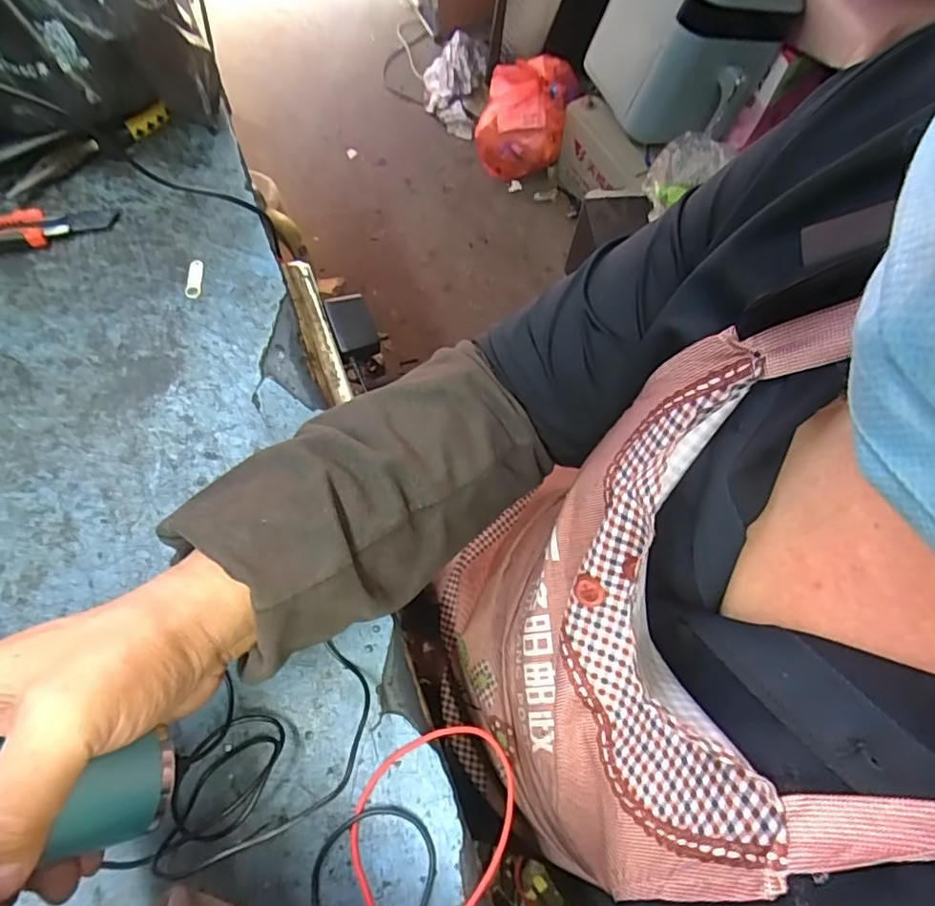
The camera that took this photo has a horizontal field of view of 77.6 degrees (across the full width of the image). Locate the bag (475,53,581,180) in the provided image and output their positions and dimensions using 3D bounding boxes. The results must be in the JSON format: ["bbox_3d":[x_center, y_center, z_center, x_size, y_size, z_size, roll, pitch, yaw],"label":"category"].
[{"bbox_3d":[0.147,-0.872,1.494,0.231,0.165,0.227,19,69,5],"label":"bag"}]

